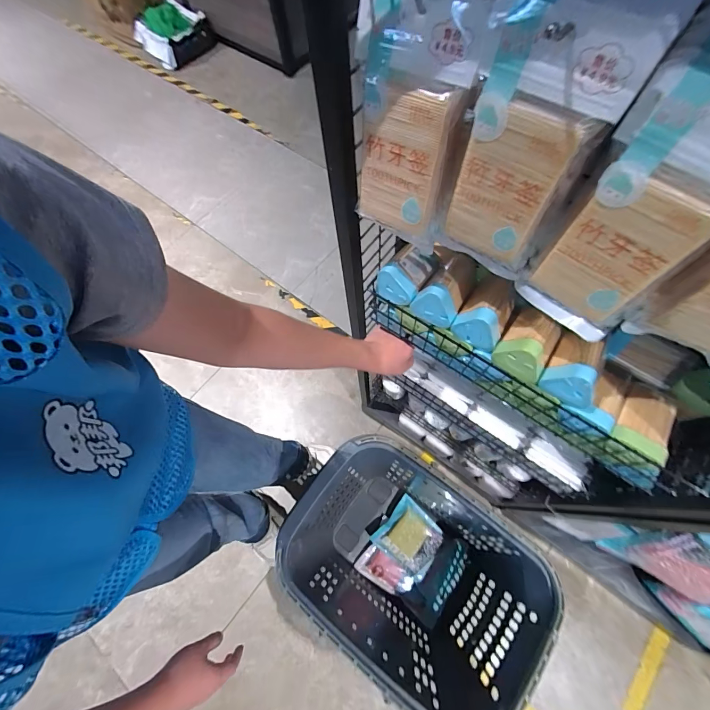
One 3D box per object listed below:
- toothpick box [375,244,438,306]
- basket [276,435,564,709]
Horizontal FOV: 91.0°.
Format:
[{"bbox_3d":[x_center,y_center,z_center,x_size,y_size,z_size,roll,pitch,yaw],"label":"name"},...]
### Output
[{"bbox_3d":[0.066,-0.103,0.430,0.049,0.037,0.078,33,74,16],"label":"toothpick box"},{"bbox_3d":[0.115,0.484,0.835,0.496,0.393,0.357,34,75,16],"label":"basket"}]

